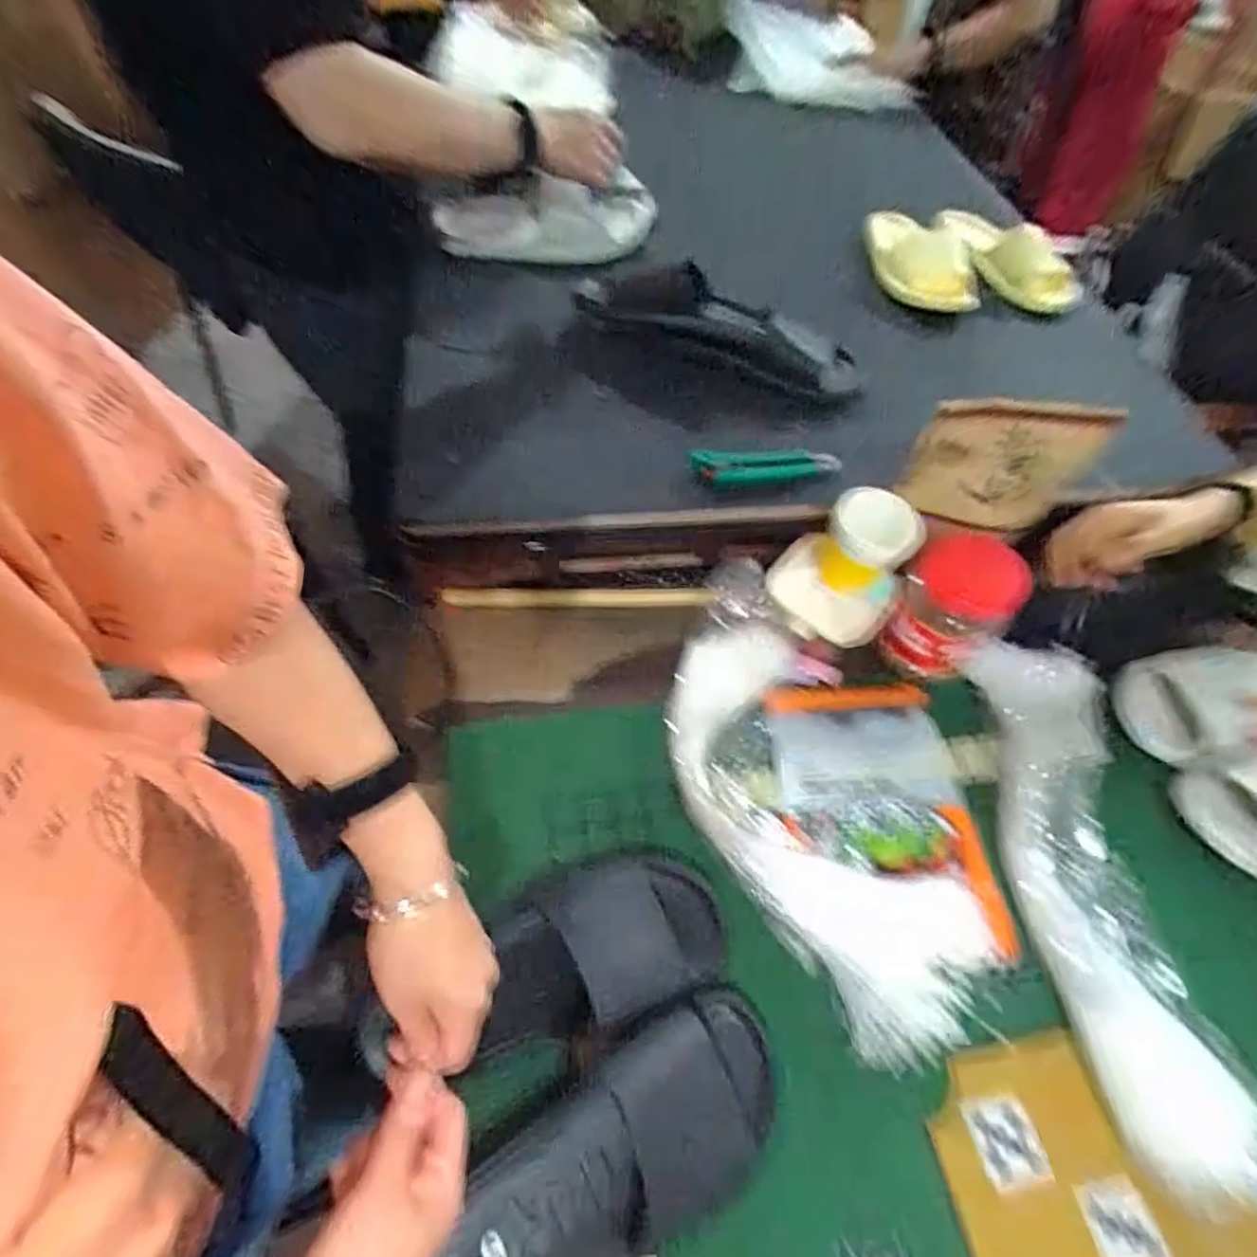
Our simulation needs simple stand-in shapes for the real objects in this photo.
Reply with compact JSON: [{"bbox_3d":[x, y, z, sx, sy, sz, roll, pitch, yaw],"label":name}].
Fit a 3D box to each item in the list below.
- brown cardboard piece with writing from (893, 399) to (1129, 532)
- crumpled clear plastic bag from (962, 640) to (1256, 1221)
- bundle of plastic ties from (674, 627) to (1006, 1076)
[{"bbox_3d":[0.348,-0.151,0.587,0.159,0.123,0.031,6,57,0],"label":"brown cardboard piece with writing"},{"bbox_3d":[0.396,0.206,0.525,0.124,0.054,0.419,4,57,-1],"label":"crumpled clear plastic bag"},{"bbox_3d":[0.146,0.157,0.537,0.170,0.060,0.363,-24,62,-18],"label":"bundle of plastic ties"}]

